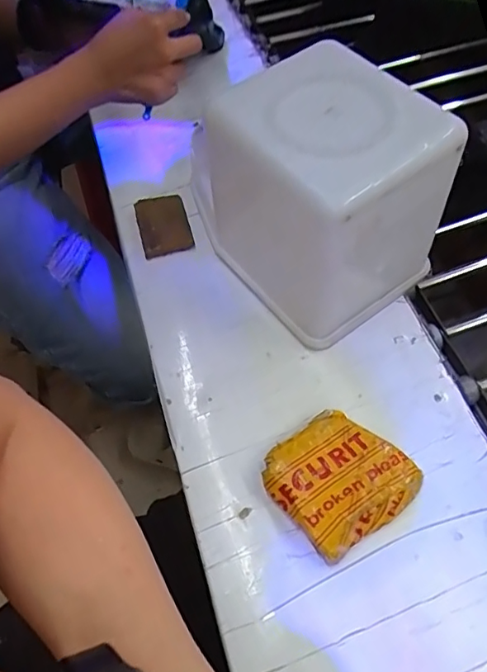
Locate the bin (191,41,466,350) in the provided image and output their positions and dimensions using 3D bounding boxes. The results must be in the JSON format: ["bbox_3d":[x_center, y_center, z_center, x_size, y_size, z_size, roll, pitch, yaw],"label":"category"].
[{"bbox_3d":[0.056,-0.112,0.436,0.131,0.171,0.172,-36,63,-17],"label":"bin"}]

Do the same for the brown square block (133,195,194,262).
[{"bbox_3d":[-0.080,-0.113,0.533,0.049,0.013,0.074,-14,59,-5],"label":"brown square block"}]

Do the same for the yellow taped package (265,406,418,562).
[{"bbox_3d":[0.069,0.103,0.389,0.091,0.023,0.088,-34,63,-16],"label":"yellow taped package"}]

